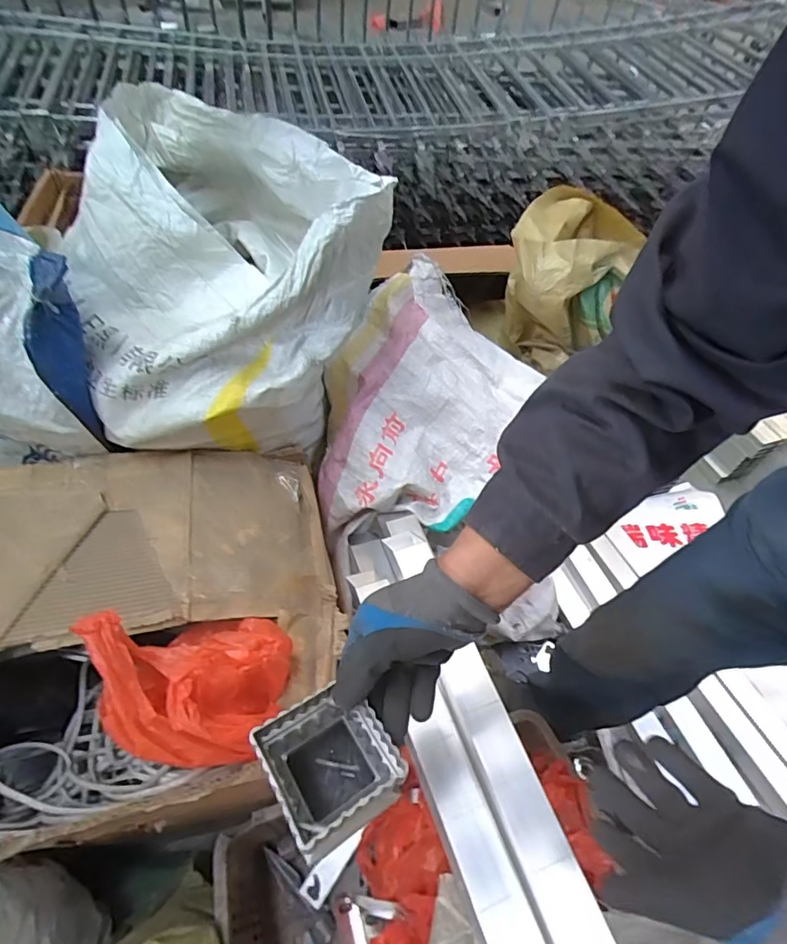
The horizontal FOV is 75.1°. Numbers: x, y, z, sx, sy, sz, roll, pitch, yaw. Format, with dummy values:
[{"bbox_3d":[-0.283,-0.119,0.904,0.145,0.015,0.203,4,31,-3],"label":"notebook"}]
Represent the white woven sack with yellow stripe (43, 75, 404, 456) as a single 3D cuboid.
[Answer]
[{"bbox_3d":[-0.260,-0.314,0.807,0.429,0.330,0.536,-14,54,-17],"label":"white woven sack with yellow stripe"}]

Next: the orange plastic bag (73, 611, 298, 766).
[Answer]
[{"bbox_3d":[-0.219,0.227,0.564,0.198,0.132,0.163,-2,51,-8],"label":"orange plastic bag"}]

